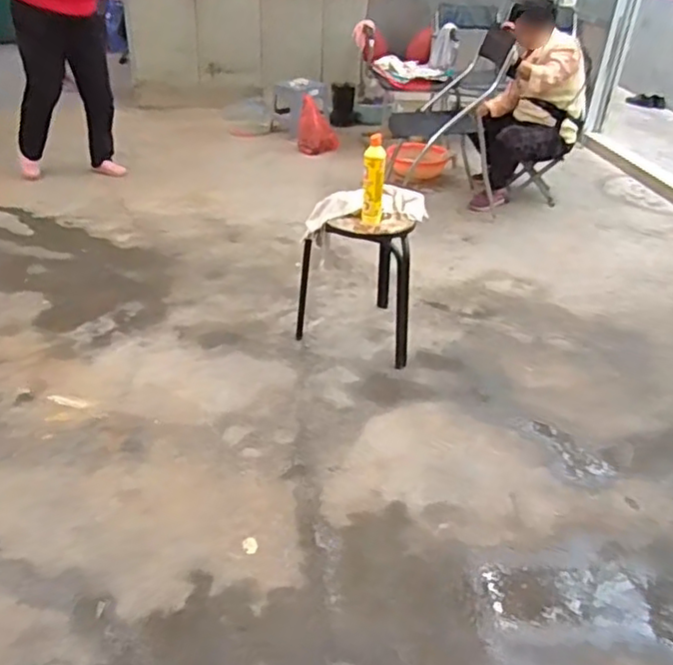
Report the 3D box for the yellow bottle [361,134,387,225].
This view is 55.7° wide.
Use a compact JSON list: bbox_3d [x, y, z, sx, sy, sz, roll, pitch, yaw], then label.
[{"bbox_3d":[0.105,-0.425,1.788,0.060,0.238,0.057,5,32,2],"label":"yellow bottle"}]

